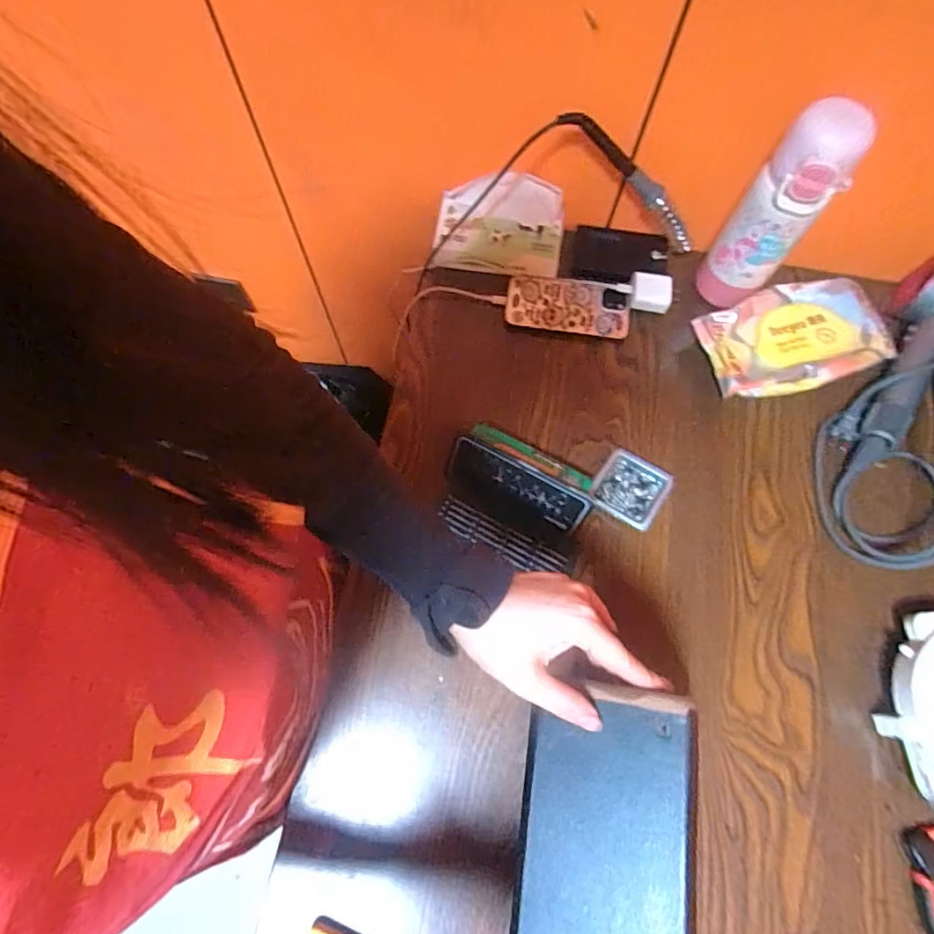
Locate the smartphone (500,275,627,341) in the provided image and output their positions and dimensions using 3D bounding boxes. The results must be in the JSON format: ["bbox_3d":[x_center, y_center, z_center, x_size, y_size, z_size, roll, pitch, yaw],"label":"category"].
[{"bbox_3d":[0.116,-0.185,0.603,0.140,0.010,0.060,9,89,3],"label":"smartphone"}]

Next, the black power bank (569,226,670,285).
[{"bbox_3d":[0.178,-0.247,0.612,0.105,0.017,0.077,10,72,4],"label":"black power bank"}]

